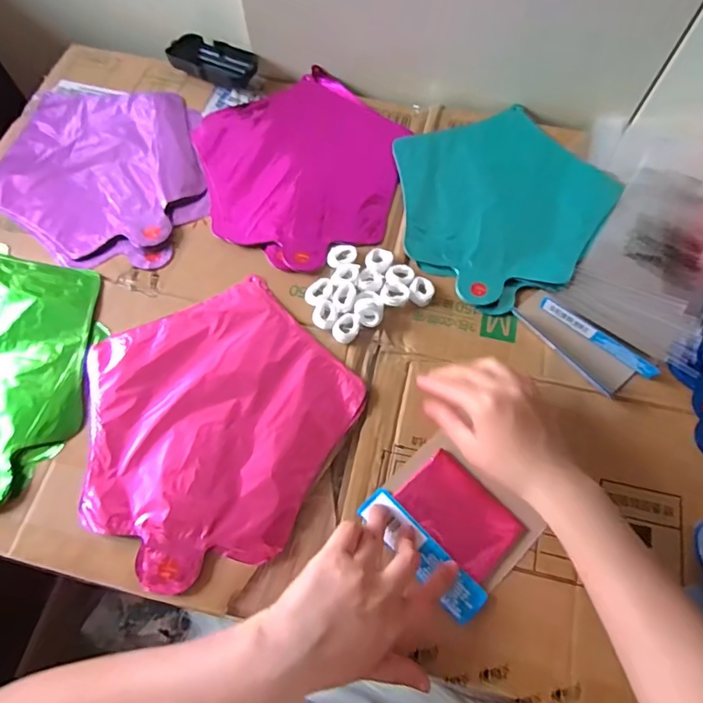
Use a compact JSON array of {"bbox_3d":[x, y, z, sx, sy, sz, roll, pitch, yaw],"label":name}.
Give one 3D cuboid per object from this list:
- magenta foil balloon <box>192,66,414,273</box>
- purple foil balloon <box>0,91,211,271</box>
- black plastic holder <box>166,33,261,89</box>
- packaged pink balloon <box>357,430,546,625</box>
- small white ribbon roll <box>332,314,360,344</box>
[{"bbox_3d":[-0.049,-0.204,0.541,0.220,0.004,0.241,-22,68,-10],"label":"magenta foil balloon"},{"bbox_3d":[-0.270,-0.197,0.534,0.230,0.007,0.235,2,65,0],"label":"purple foil balloon"},{"bbox_3d":[-0.165,-0.350,0.599,0.109,0.021,0.061,31,69,13],"label":"black plastic holder"},{"bbox_3d":[0.082,0.137,0.403,0.098,0.015,0.112,-40,72,-17],"label":"packaged pink balloon"},{"bbox_3d":[-0.005,-0.021,0.454,0.022,0.011,0.027,32,69,13],"label":"small white ribbon roll"}]

